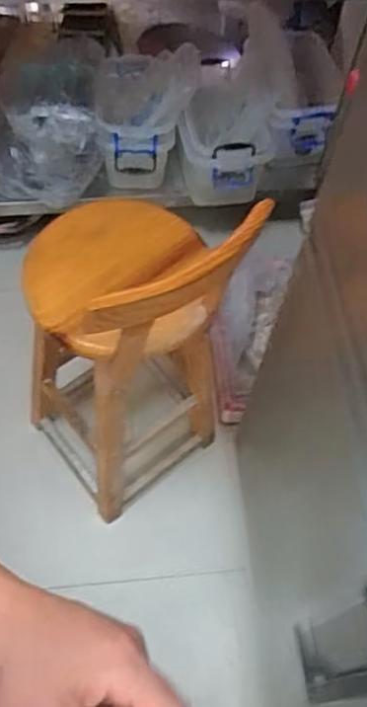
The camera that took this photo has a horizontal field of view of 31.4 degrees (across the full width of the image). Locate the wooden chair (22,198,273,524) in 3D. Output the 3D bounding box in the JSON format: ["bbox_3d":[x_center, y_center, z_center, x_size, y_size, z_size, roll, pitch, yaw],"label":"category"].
[{"bbox_3d":[-0.108,-0.018,1.224,0.321,0.809,0.329,-33,67,-21],"label":"wooden chair"}]

